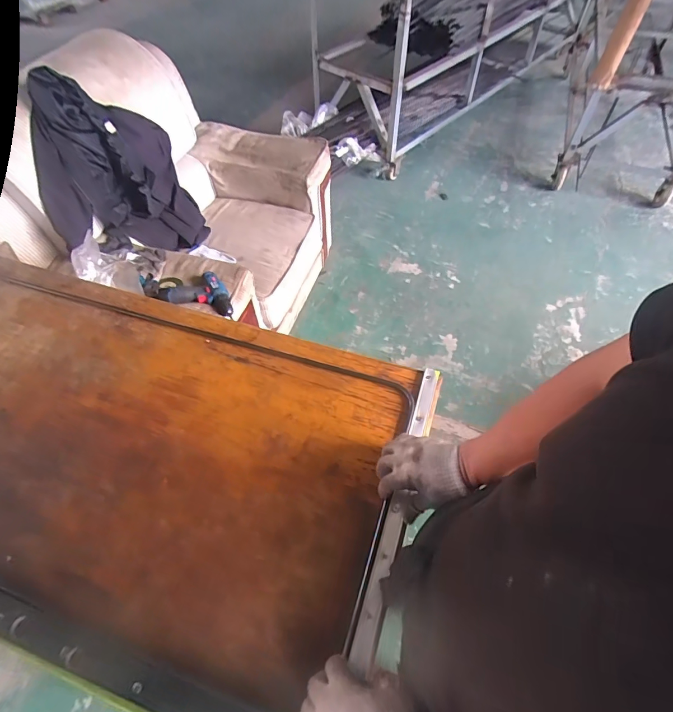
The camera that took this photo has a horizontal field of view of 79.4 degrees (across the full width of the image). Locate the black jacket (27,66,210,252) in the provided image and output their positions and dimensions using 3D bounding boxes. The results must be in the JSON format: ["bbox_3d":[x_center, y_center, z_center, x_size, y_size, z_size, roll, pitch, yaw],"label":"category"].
[{"bbox_3d":[-0.730,-0.581,1.381,0.435,0.548,0.357,-21,58,-13],"label":"black jacket"}]

